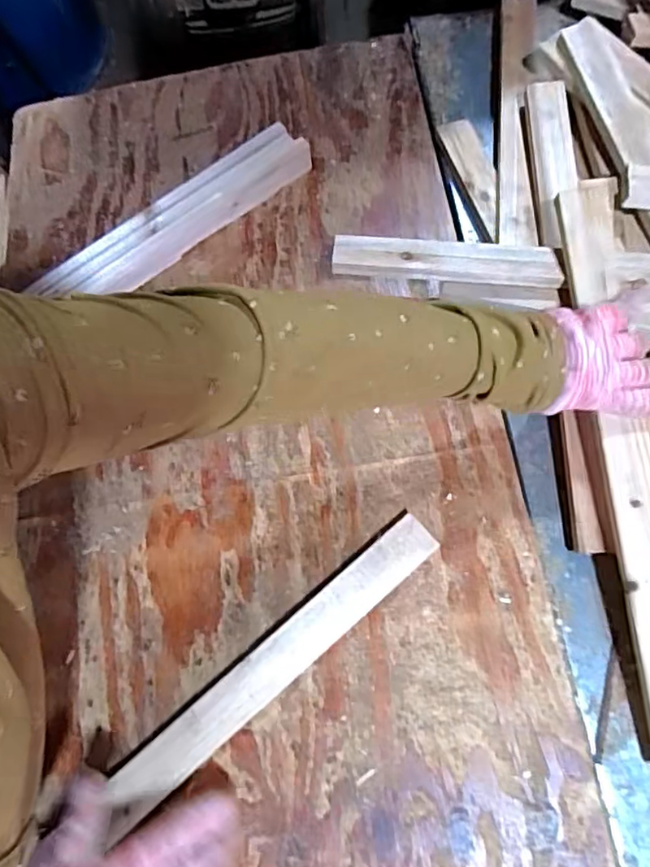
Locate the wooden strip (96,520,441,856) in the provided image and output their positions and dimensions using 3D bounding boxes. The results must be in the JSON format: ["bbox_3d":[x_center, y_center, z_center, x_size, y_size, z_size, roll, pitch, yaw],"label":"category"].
[{"bbox_3d":[-0.040,0.194,0.489,0.335,0.017,0.040,-40,75,-9],"label":"wooden strip"}]

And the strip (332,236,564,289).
[{"bbox_3d":[0.114,-0.165,0.550,0.210,0.012,0.044,4,72,3],"label":"strip"}]

